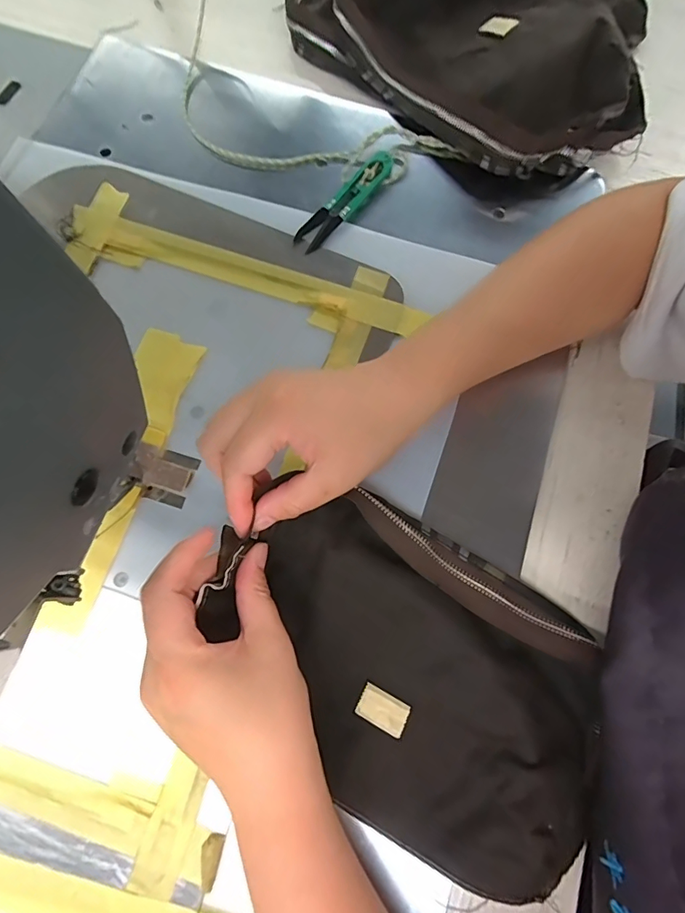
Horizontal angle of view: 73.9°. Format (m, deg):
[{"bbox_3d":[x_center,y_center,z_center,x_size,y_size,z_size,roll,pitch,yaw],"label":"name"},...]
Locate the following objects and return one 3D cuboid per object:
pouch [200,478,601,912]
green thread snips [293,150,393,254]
[{"bbox_3d":[0.038,0.120,0.253,0.226,0.052,0.150,28,76,8],"label":"pouch"},{"bbox_3d":[0.002,-0.200,0.355,0.022,0.009,0.102,39,77,11],"label":"green thread snips"}]

